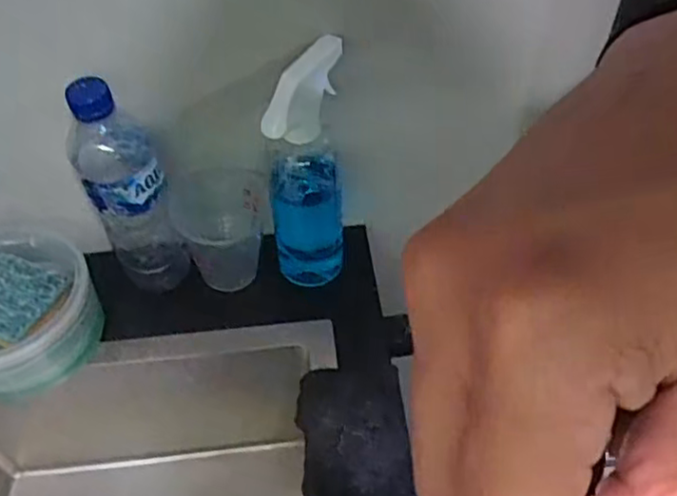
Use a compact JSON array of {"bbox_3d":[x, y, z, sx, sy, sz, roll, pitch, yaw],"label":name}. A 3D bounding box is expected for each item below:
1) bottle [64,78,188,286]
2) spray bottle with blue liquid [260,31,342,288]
[{"bbox_3d":[-0.178,-0.048,0.562,0.062,0.220,0.061,-22,54,-15],"label":"bottle"},{"bbox_3d":[-0.028,-0.056,0.575,0.057,0.245,0.082,10,52,10],"label":"spray bottle with blue liquid"}]

